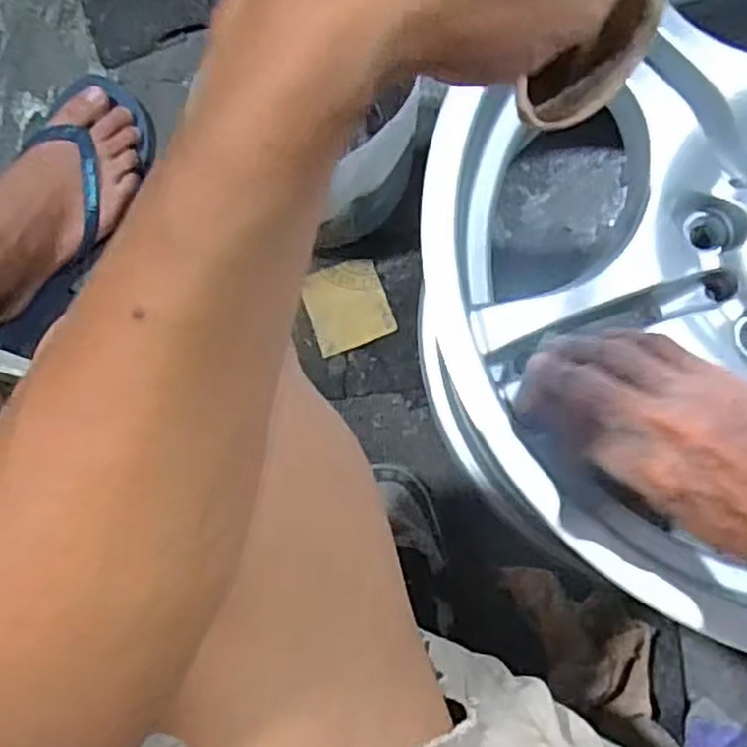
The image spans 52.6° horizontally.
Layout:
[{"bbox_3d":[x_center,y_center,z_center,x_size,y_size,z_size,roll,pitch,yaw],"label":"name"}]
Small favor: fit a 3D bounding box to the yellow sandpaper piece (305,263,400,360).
[{"bbox_3d":[-0.022,-0.060,0.673,0.070,0.004,0.073,-19,89,0],"label":"yellow sandpaper piece"}]

